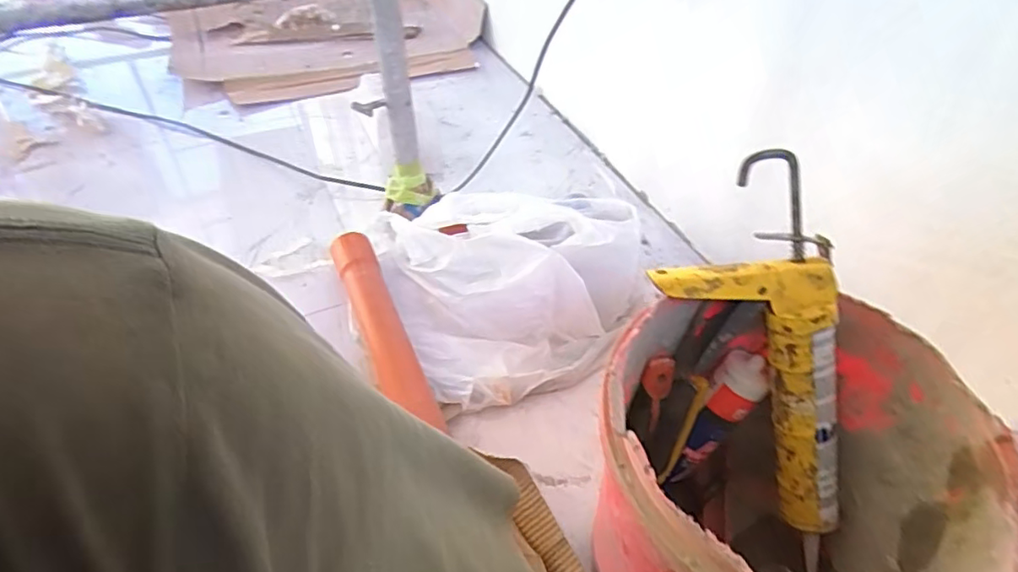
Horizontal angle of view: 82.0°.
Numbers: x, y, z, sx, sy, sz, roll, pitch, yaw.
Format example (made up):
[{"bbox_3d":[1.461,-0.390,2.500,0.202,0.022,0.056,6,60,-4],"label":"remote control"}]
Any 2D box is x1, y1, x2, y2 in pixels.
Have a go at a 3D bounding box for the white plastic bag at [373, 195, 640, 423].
[{"bbox_3d":[0.000,-0.028,0.879,0.351,0.151,0.379,-13,47,-14],"label":"white plastic bag"}]

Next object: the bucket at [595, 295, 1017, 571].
[{"bbox_3d":[0.215,0.195,0.528,0.282,0.301,0.276,1,46,-1],"label":"bucket"}]

